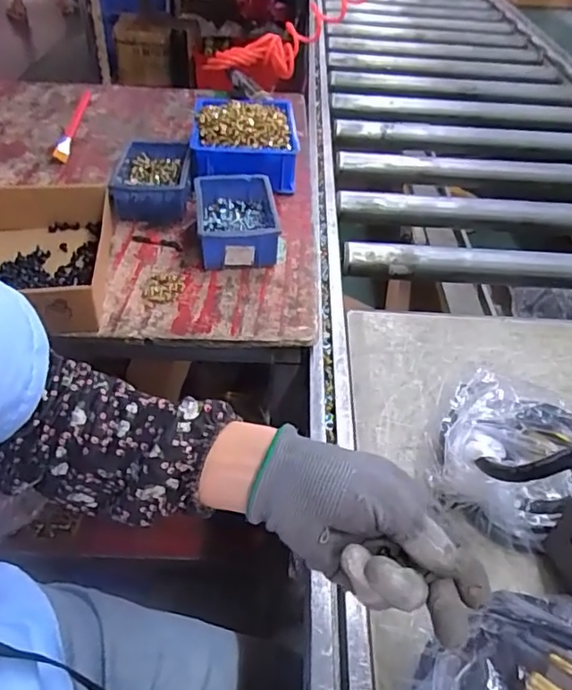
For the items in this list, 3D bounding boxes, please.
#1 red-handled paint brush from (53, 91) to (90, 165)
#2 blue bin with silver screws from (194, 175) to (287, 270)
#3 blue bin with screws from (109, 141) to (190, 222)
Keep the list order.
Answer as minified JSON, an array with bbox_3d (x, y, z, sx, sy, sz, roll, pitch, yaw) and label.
[{"bbox_3d":[-0.360,-0.372,0.963,0.023,0.017,0.271,-3,43,-5],"label":"red-handled paint brush"},{"bbox_3d":[-0.057,-0.153,0.701,0.098,0.051,0.154,-6,43,-7],"label":"blue bin with silver screws"},{"bbox_3d":[-0.182,-0.225,0.778,0.099,0.050,0.149,-2,43,-3],"label":"blue bin with screws"}]

